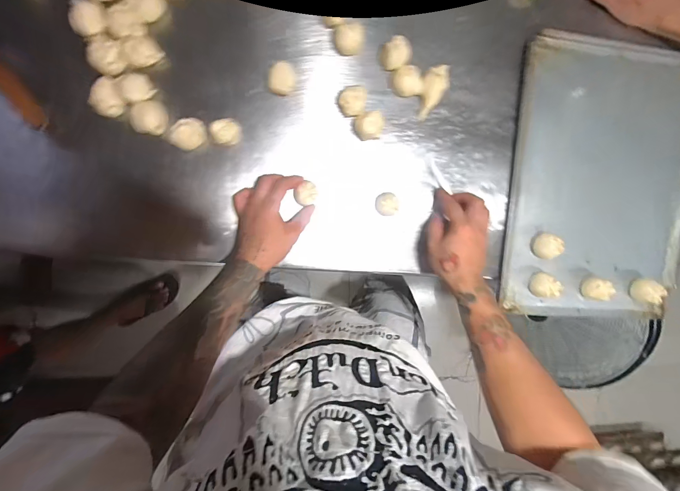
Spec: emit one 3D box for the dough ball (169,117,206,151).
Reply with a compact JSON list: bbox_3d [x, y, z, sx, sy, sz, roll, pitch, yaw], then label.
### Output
[{"bbox_3d":[-0.216,-0.157,0.480,0.050,0.035,0.037,-39,99,-1],"label":"dough ball"}]

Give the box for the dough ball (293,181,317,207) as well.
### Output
[{"bbox_3d":[-0.051,-0.078,0.506,0.036,0.026,0.033,-1,96,-6],"label":"dough ball"}]

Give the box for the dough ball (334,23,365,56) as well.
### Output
[{"bbox_3d":[0.015,-0.307,0.503,0.042,0.030,0.038,-12,97,-5],"label":"dough ball"}]

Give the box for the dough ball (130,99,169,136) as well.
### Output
[{"bbox_3d":[-0.271,-0.182,0.475,0.043,0.026,0.046,-1,96,-6],"label":"dough ball"}]

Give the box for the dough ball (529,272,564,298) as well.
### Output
[{"bbox_3d":[0.349,0.069,0.567,0.040,0.031,0.040,-1,96,-6],"label":"dough ball"}]

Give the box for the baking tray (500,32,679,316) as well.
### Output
[{"bbox_3d":[0.454,-0.107,0.563,0.335,0.032,0.454,2,95,-7],"label":"baking tray"}]

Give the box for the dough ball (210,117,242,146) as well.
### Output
[{"bbox_3d":[-0.164,-0.163,0.482,0.039,0.031,0.038,2,96,-7],"label":"dough ball"}]

